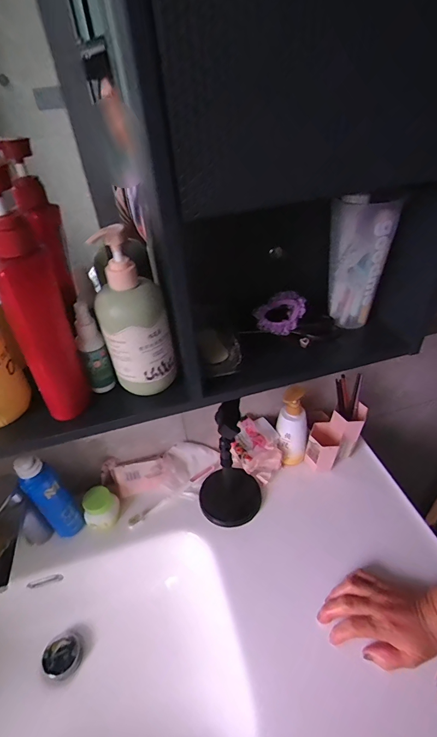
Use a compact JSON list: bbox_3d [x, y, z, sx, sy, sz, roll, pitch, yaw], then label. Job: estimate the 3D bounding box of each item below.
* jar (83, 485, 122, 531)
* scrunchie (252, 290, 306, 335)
[{"bbox_3d":[-0.210,0.251,0.658,0.064,0.061,0.051,-27,45,-25],"label":"jar"},{"bbox_3d":[0.086,-0.077,0.515,0.066,0.040,0.060,6,41,13],"label":"scrunchie"}]

